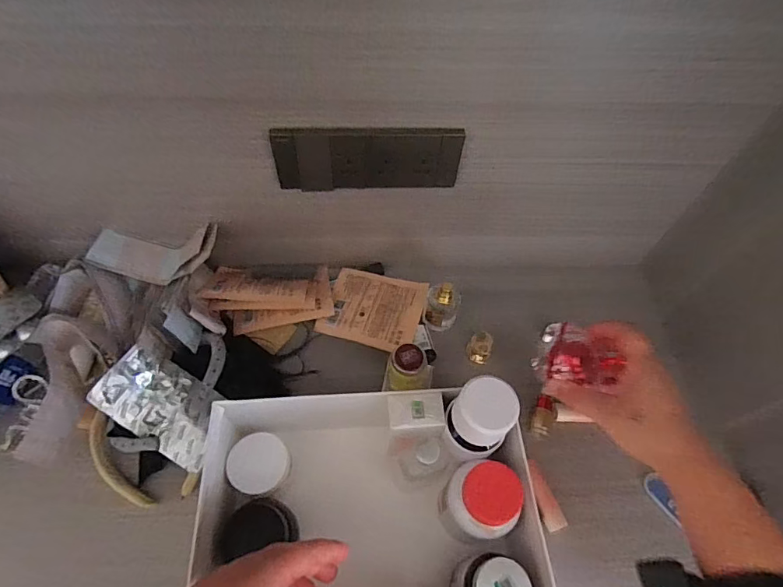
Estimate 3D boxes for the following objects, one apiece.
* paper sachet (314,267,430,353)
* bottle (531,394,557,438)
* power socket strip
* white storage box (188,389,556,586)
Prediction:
[{"bbox_3d":[-0.023,0.019,0.588,0.122,0.012,0.103,17,59,7],"label":"paper sachet"},{"bbox_3d":[0.183,0.148,0.542,0.023,0.020,0.047,17,72,8],"label":"bottle"},{"bbox_3d":[-0.023,-0.141,0.474,0.190,0.068,0.016,-2,59,-4],"label":"power socket strip"},{"bbox_3d":[-0.020,0.205,0.418,0.289,0.111,0.201,-3,59,-5],"label":"white storage box"}]

